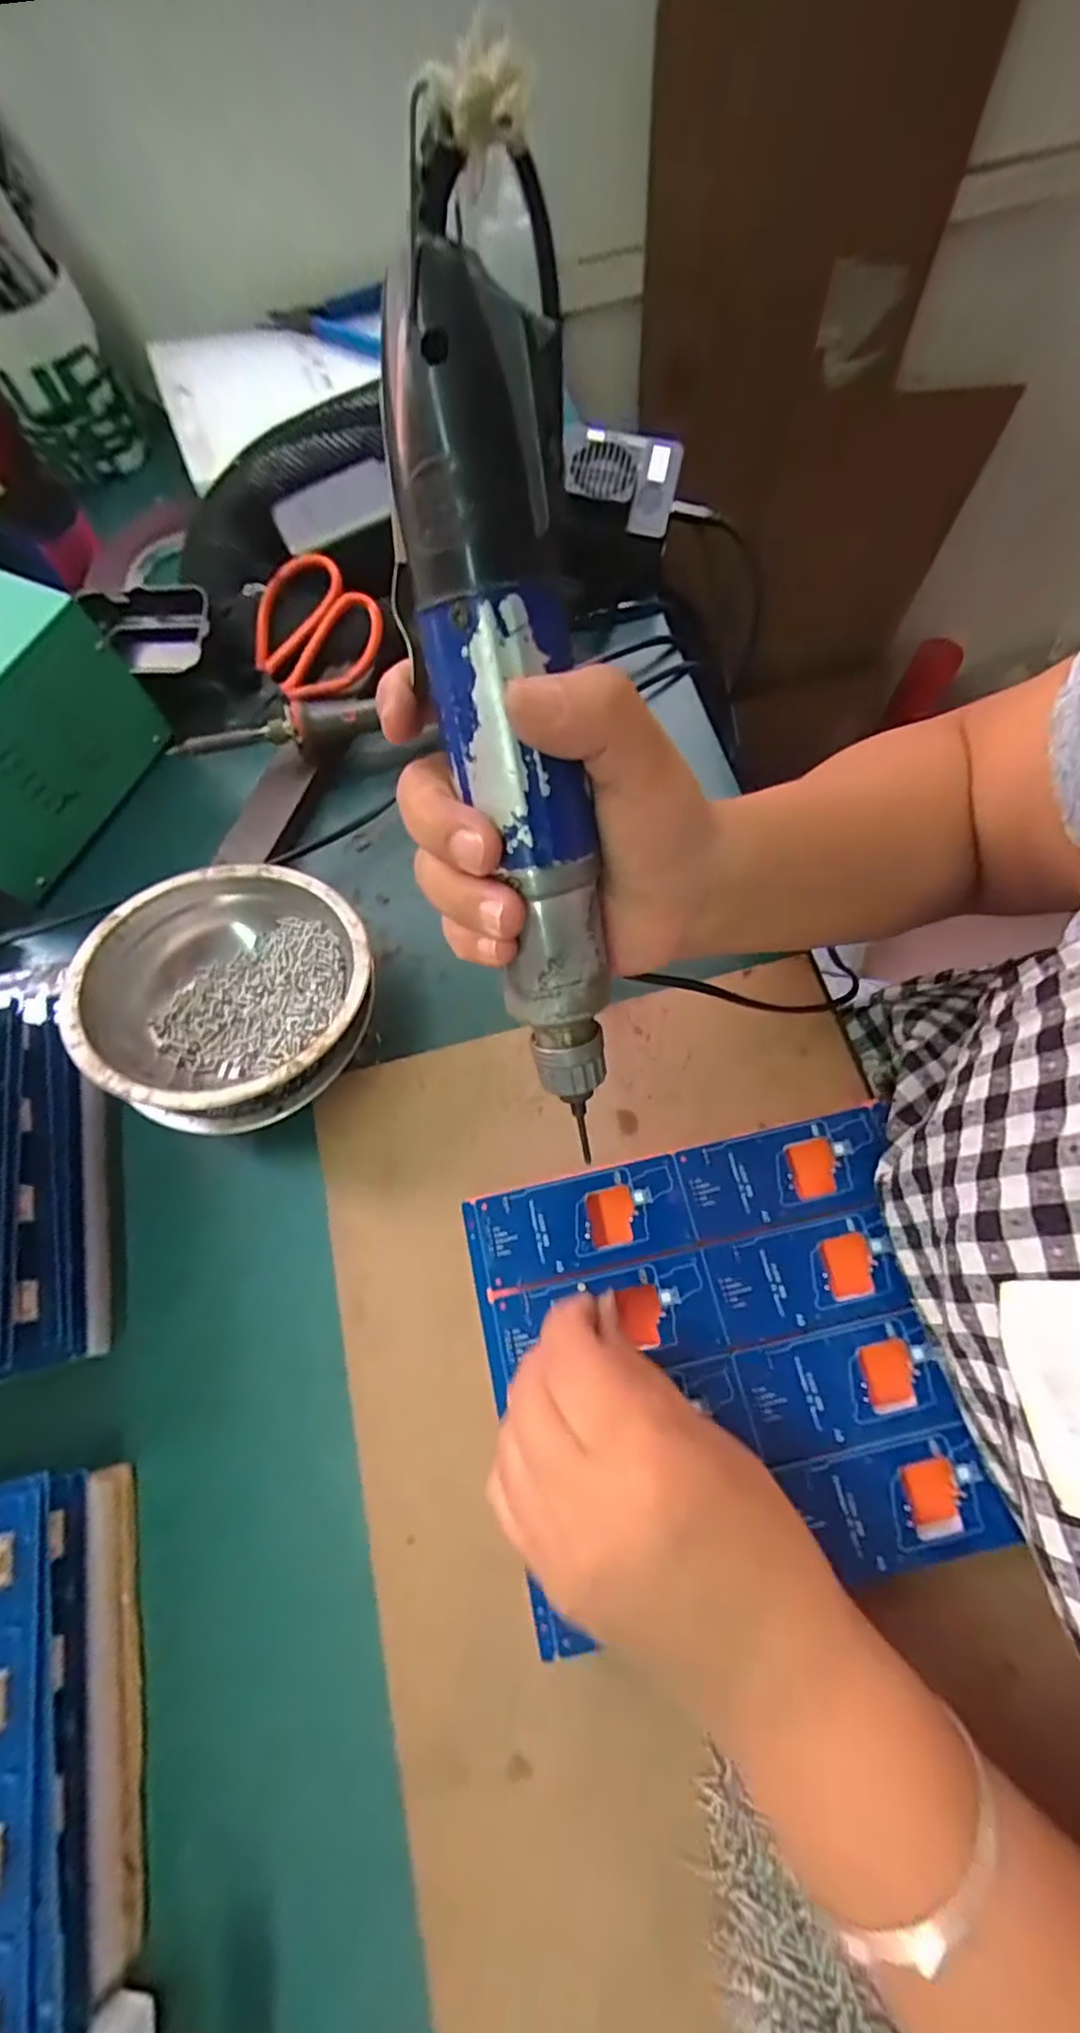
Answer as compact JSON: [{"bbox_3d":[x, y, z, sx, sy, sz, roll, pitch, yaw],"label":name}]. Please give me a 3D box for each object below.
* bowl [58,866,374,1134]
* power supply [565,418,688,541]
[{"bbox_3d":[-0.141,-0.011,0.312,0.123,0.064,0.122,-3,68,6],"label":"bowl"},{"bbox_3d":[0.045,-0.313,0.388,0.069,0.028,0.051,13,89,-9],"label":"power supply"}]

